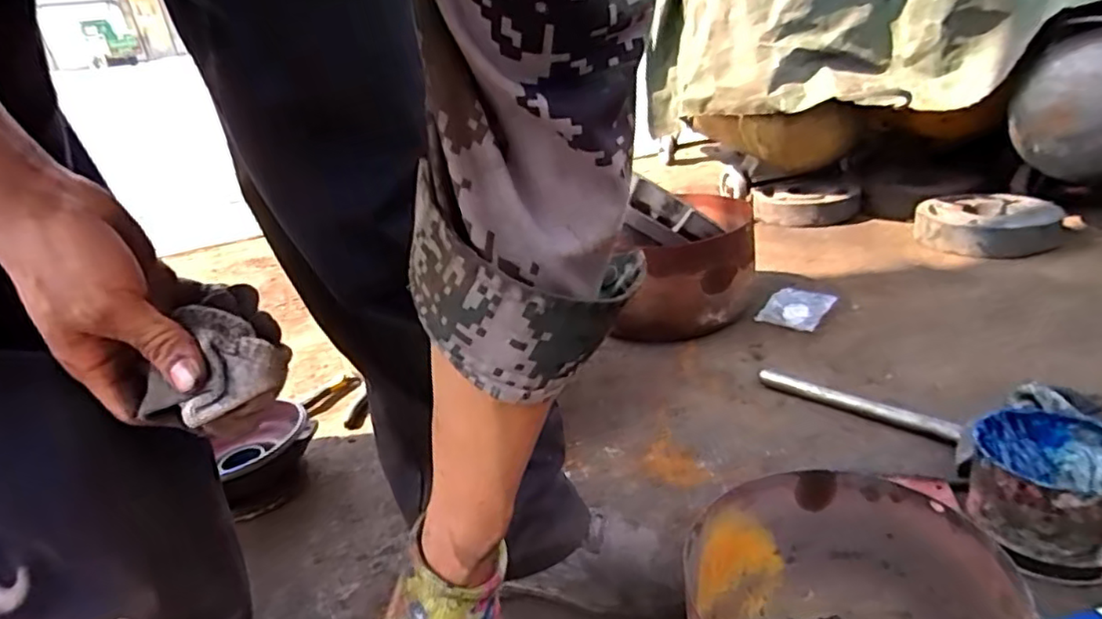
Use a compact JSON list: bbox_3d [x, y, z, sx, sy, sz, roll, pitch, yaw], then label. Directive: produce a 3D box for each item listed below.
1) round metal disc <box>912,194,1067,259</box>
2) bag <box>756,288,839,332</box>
[{"bbox_3d":[0.885,-0.172,1.280,0.251,0.065,0.251,12,31,34],"label":"round metal disc"},{"bbox_3d":[0.419,-0.001,1.069,0.095,0.022,0.114,13,32,35],"label":"bag"}]

